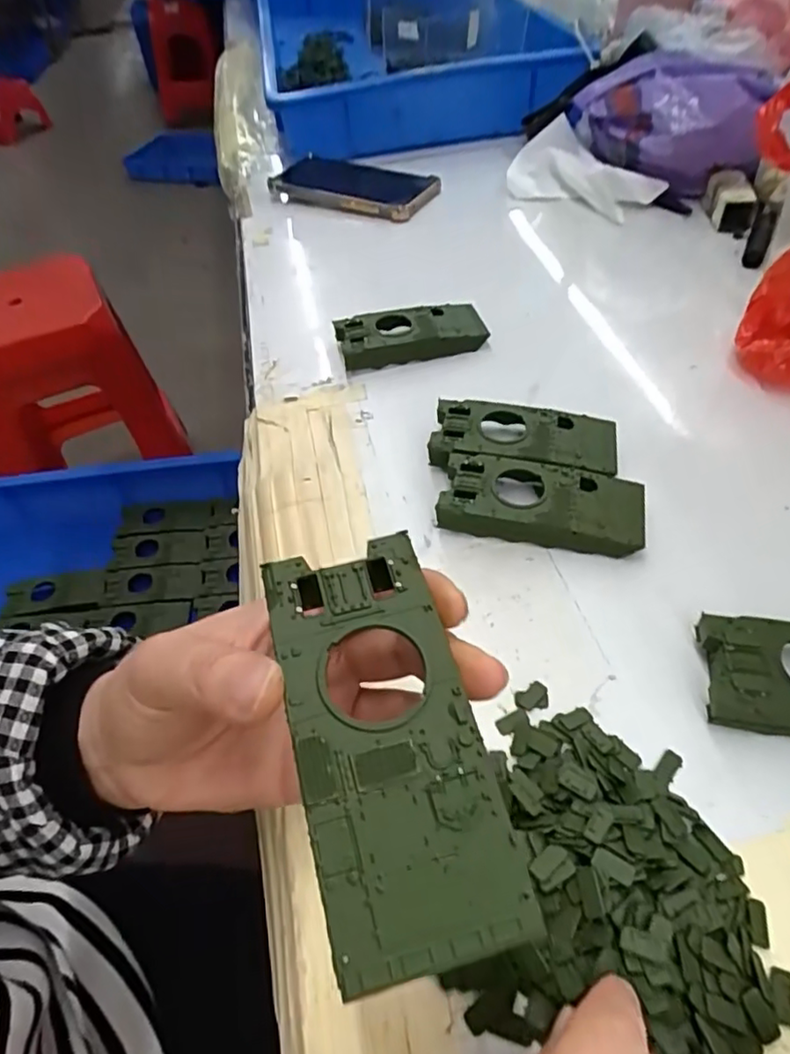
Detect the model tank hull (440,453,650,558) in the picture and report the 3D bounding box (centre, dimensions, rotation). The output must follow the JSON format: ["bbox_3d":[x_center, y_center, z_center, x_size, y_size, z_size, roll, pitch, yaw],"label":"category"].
[{"bbox_3d":[0.078,-0.012,0.335,0.103,0.022,0.046,7,50,11],"label":"model tank hull"}]

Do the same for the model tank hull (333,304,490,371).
[{"bbox_3d":[0.011,-0.138,0.449,0.102,0.025,0.041,-13,49,-6],"label":"model tank hull"}]

